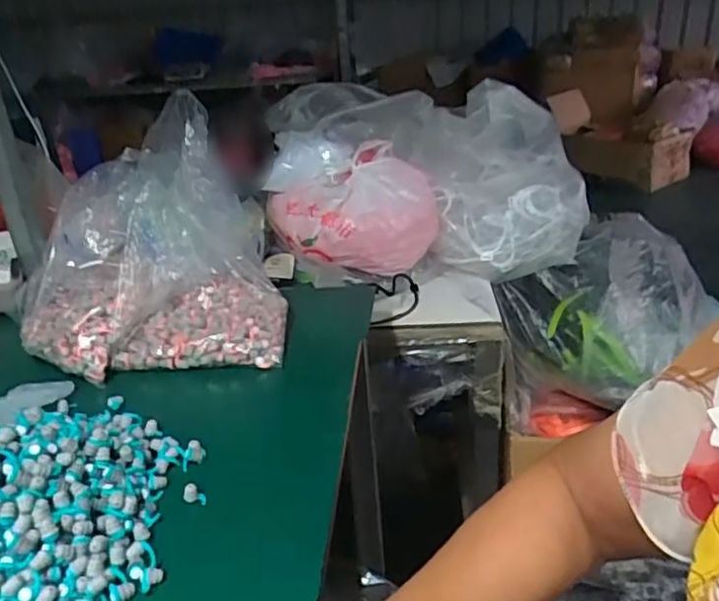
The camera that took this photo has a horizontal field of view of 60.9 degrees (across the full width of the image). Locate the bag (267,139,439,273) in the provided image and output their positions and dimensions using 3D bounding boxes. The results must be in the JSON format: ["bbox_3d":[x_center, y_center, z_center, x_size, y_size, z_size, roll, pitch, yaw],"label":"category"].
[{"bbox_3d":[-0.006,-0.135,0.882,0.235,0.140,0.148,-3,25,3],"label":"bag"}]

